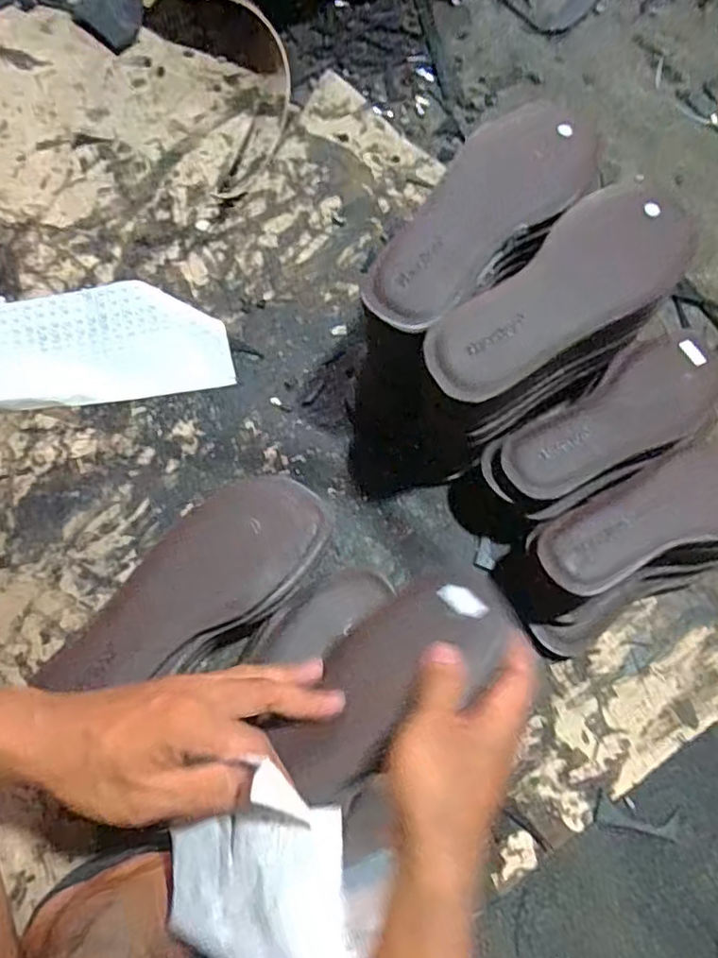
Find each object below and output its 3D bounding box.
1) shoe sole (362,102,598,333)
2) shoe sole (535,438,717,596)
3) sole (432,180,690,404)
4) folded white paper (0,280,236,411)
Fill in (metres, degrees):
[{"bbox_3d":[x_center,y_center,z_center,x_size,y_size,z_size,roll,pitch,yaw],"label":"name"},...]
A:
[{"bbox_3d":[0.096,-0.216,0.499,0.093,0.022,0.252,43,72,13],"label":"shoe sole"},{"bbox_3d":[0.246,0.028,0.508,0.226,0.029,0.082,-21,73,-10],"label":"shoe sole"},{"bbox_3d":[0.159,-0.141,0.470,0.247,0.022,0.090,-40,76,-16],"label":"sole"},{"bbox_3d":[-0.250,-0.132,0.613,0.239,0.024,0.114,-7,71,-5],"label":"folded white paper"}]

